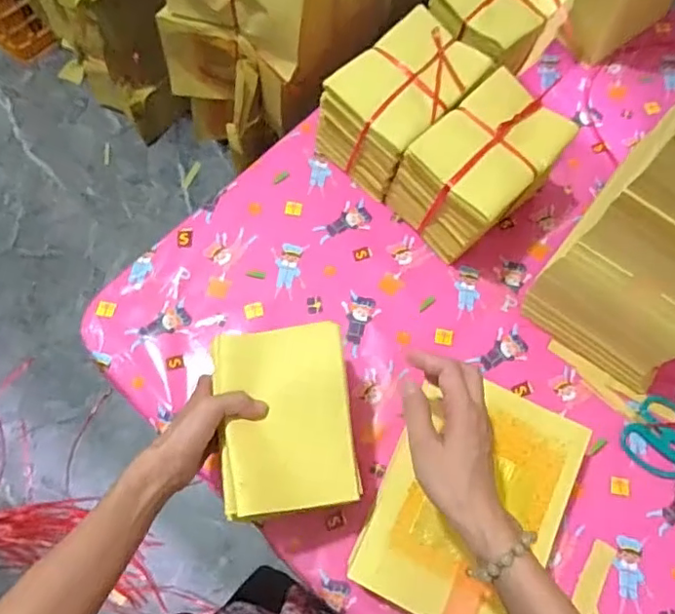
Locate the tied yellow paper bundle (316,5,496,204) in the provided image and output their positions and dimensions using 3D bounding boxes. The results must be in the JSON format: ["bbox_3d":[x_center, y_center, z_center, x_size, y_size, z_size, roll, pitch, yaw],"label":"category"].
[{"bbox_3d":[0.082,-0.247,0.719,0.174,0.139,0.125,-43,77,-15],"label":"tied yellow paper bundle"}]

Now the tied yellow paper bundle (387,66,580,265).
[{"bbox_3d":[0.169,-0.161,0.692,0.167,0.134,0.123,-38,76,-14],"label":"tied yellow paper bundle"}]

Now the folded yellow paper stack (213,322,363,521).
[{"bbox_3d":[-0.047,0.100,0.520,0.118,0.031,0.158,-7,71,-4],"label":"folded yellow paper stack"}]

